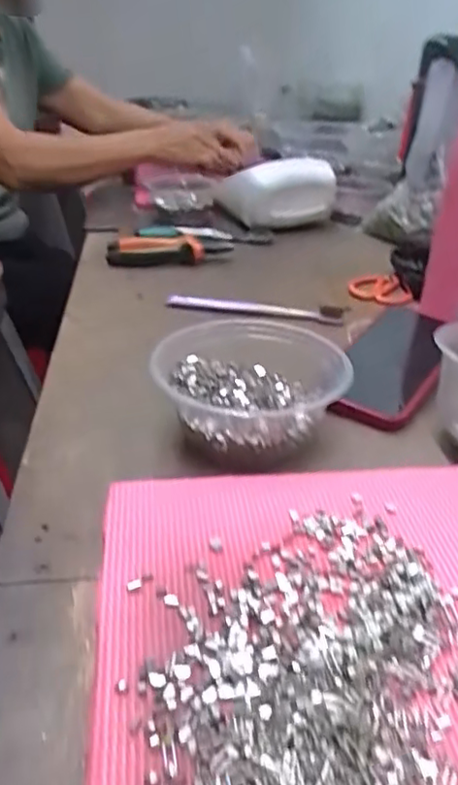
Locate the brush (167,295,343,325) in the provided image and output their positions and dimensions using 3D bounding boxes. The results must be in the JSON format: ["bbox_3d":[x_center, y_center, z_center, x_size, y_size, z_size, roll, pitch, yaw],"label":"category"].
[{"bbox_3d":[0.025,-0.087,0.650,0.181,0.014,0.018,5,31,7],"label":"brush"}]

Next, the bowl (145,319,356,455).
[{"bbox_3d":[0.015,-0.004,0.459,0.131,0.054,0.123,0,30,0],"label":"bowl"}]

